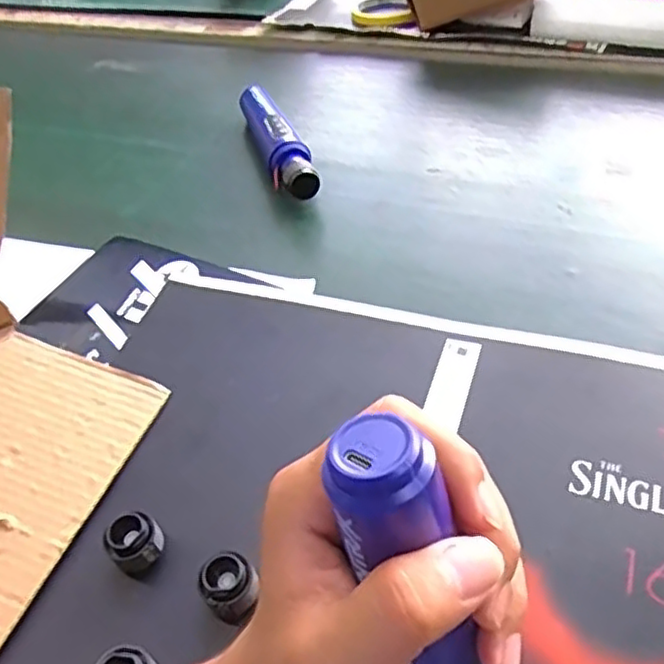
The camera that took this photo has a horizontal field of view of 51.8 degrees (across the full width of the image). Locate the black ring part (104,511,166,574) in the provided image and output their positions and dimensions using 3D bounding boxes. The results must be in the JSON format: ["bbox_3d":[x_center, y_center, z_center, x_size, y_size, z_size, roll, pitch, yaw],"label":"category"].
[{"bbox_3d":[-0.109,0.117,0.380,0.028,0.027,0.024,-24,48,-13],"label":"black ring part"}]

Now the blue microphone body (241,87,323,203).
[{"bbox_3d":[-0.052,-0.185,0.661,0.040,0.034,0.192,-18,47,-7],"label":"blue microphone body"}]

